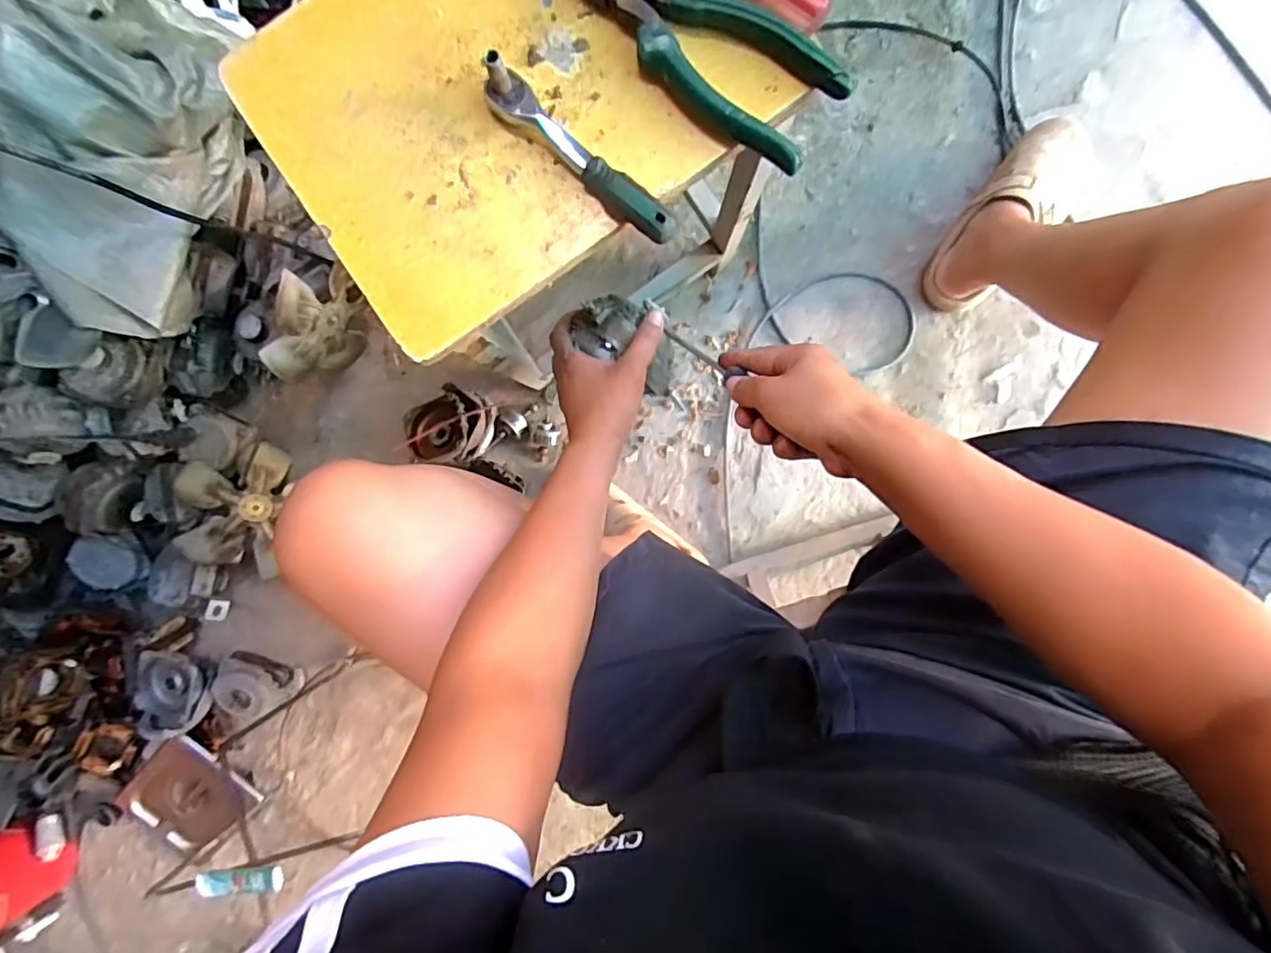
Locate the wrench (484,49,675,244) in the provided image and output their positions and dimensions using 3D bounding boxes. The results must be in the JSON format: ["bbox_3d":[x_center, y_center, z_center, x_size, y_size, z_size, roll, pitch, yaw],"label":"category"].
[{"bbox_3d":[-0.034,-0.199,0.379,0.144,0.045,0.023,42,95,4],"label":"wrench"}]

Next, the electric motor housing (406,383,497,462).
[{"bbox_3d":[-0.246,-0.069,0.819,0.102,0.082,0.098,0,91,6],"label":"electric motor housing"}]

